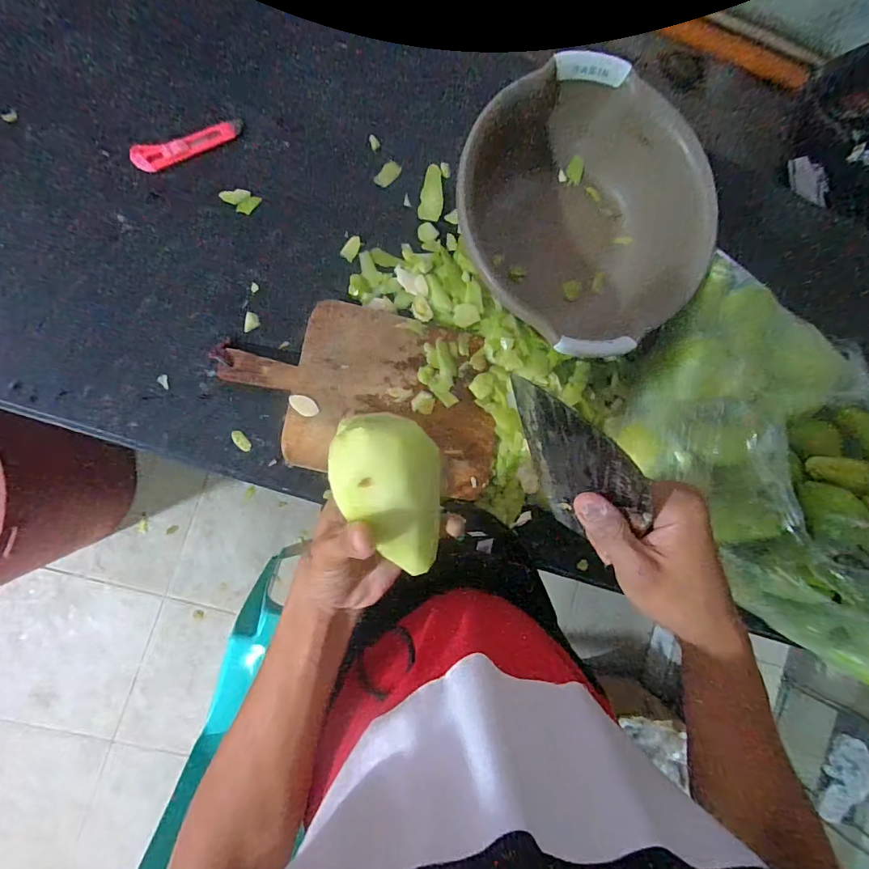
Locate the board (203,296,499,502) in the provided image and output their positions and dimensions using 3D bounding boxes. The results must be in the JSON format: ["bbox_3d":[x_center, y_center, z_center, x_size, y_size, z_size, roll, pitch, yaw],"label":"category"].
[{"bbox_3d":[-0.095,-0.058,0.625,0.374,0.031,0.226,13,87,-9],"label":"board"}]

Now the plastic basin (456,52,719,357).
[{"bbox_3d":[0.197,-0.297,0.642,0.348,0.143,0.341,0,89,-10],"label":"plastic basin"}]

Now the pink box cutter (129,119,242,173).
[{"bbox_3d":[-0.327,-0.387,0.604,0.148,0.020,0.031,-26,93,-9],"label":"pink box cutter"}]

